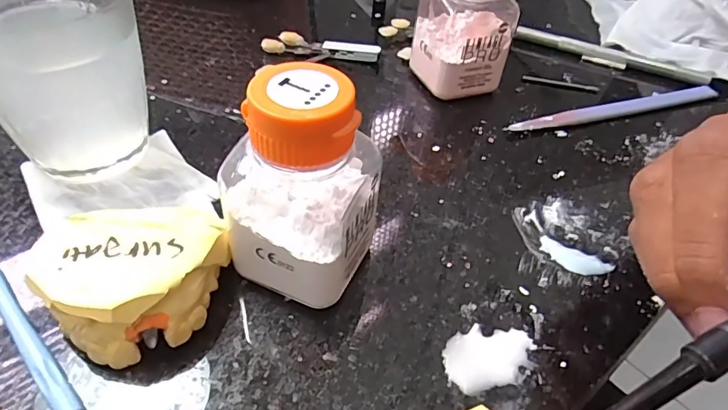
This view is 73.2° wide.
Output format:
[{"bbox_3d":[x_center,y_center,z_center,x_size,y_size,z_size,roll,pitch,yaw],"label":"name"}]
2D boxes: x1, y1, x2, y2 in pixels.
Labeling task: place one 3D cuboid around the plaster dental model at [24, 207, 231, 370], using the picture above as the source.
[{"bbox_3d":[-0.071,0.024,0.153,0.055,0.026,0.042,-5,47,-12],"label":"plaster dental model"}]

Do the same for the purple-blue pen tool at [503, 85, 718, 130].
[{"bbox_3d":[0.136,-0.051,0.264,0.134,0.007,0.010,-11,47,-17],"label":"purple-blue pen tool"}]

